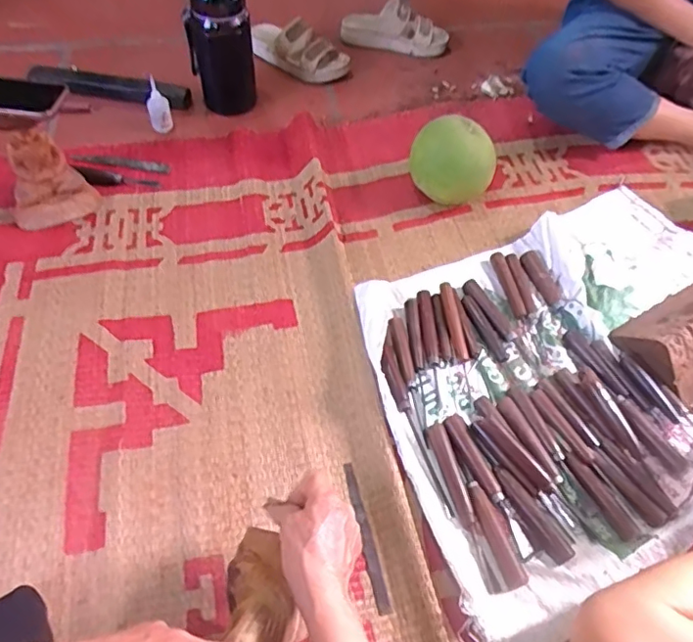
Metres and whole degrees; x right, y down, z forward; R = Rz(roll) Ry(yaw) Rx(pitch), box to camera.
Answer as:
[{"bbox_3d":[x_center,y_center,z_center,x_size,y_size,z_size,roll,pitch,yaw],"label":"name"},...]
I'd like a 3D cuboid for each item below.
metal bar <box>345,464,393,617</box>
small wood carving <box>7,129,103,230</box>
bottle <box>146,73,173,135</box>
[{"bbox_3d":[0.020,0.240,0.620,0.016,0.009,0.162,-12,58,-10],"label":"metal bar"},{"bbox_3d":[-0.450,-0.211,0.818,0.121,0.144,0.070,-20,60,-15],"label":"small wood carving"},{"bbox_3d":[-0.330,-0.377,0.967,0.038,0.092,0.031,-14,59,-12],"label":"bottle"}]

